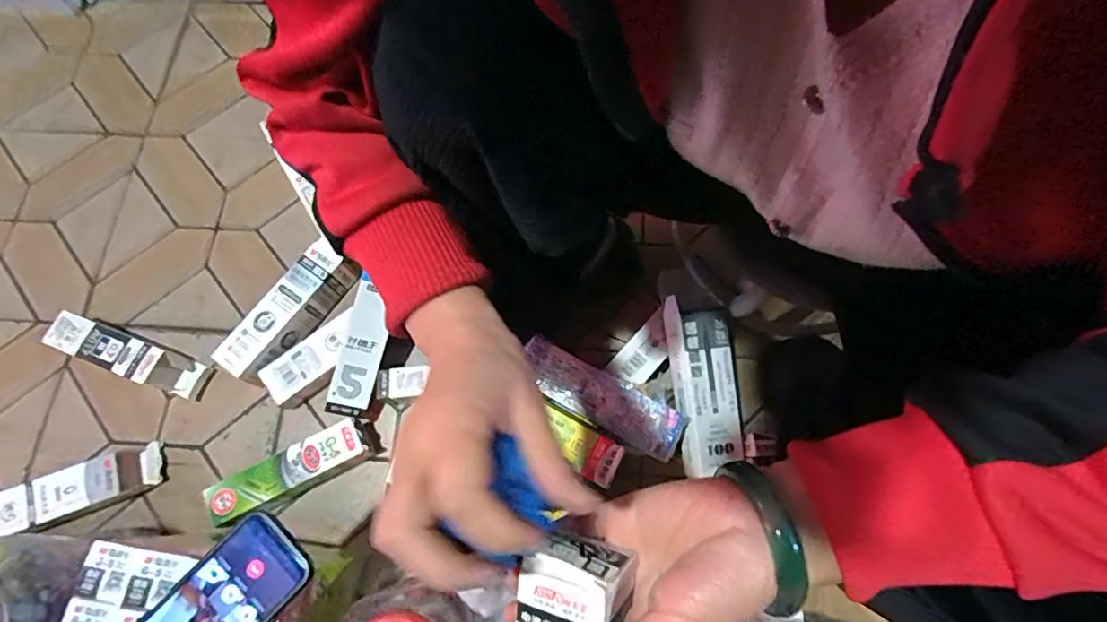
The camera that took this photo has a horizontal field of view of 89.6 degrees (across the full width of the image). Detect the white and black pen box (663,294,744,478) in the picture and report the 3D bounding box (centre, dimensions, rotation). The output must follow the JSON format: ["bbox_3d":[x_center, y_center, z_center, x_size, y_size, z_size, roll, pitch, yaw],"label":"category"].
[{"bbox_3d":[0.172,0.083,0.635,0.068,0.031,0.191,-7,84,-1],"label":"white and black pen box"}]

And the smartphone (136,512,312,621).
[{"bbox_3d":[-0.279,0.249,0.453,0.079,0.013,0.163,41,77,14],"label":"smartphone"}]

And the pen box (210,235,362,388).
[{"bbox_3d":[-0.335,0.006,0.703,0.060,0.057,0.180,34,76,12],"label":"pen box"}]

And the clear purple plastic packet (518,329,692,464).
[{"bbox_3d":[0.051,0.094,0.615,0.191,0.021,0.056,28,75,11],"label":"clear purple plastic packet"}]

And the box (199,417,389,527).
[{"bbox_3d":[-0.299,0.184,0.645,0.181,0.046,0.048,-27,73,-7],"label":"box"}]

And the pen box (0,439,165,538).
[{"bbox_3d":[-0.579,0.219,0.649,0.225,0.038,0.061,-20,72,-5],"label":"pen box"}]

